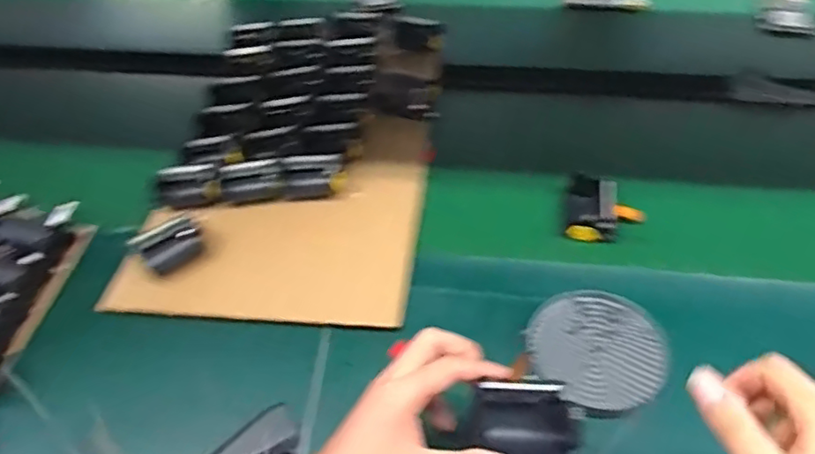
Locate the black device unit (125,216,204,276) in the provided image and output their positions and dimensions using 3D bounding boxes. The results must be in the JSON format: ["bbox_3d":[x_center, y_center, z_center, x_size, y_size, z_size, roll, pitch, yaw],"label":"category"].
[{"bbox_3d":[-0.259,0.022,0.675,0.066,0.023,0.051,-27,54,-18],"label":"black device unit"}]

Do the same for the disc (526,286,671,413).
[{"bbox_3d":[0.170,0.109,0.559,0.118,0.012,0.120,-2,50,2],"label":"disc"}]

